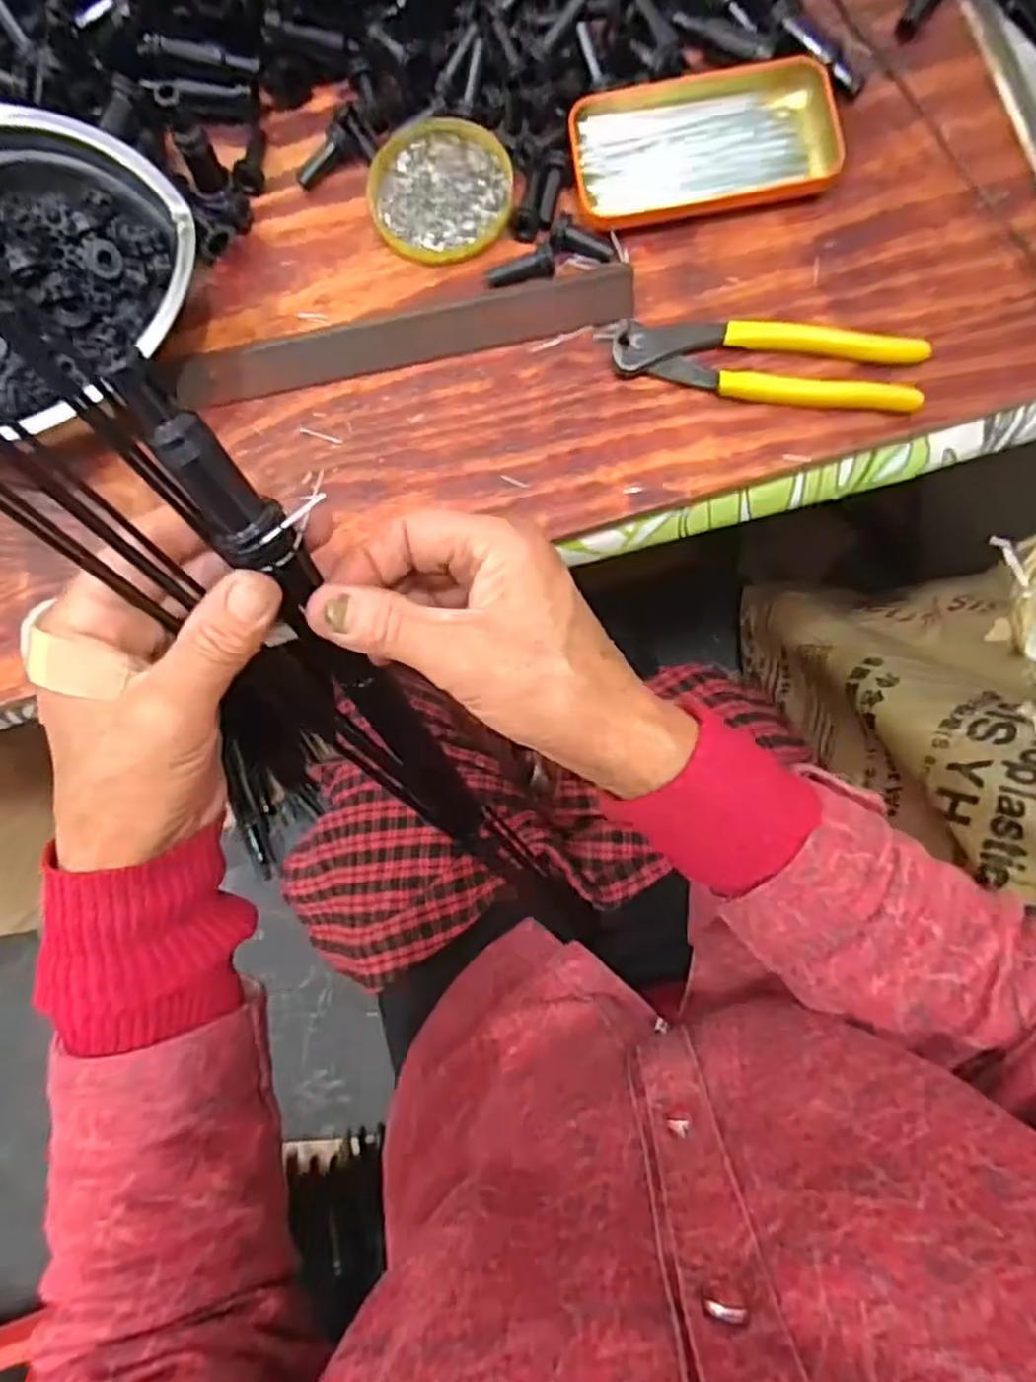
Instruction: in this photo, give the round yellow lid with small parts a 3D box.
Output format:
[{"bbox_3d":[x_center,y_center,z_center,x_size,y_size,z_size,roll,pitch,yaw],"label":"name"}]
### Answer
[{"bbox_3d":[-0.046,-0.292,0.429,0.083,0.012,0.079,-1,82,4],"label":"round yellow lid with small parts"}]

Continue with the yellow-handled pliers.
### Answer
[{"bbox_3d":[0.135,-0.178,0.401,0.162,0.015,0.041,8,83,5],"label":"yellow-handled pliers"}]

